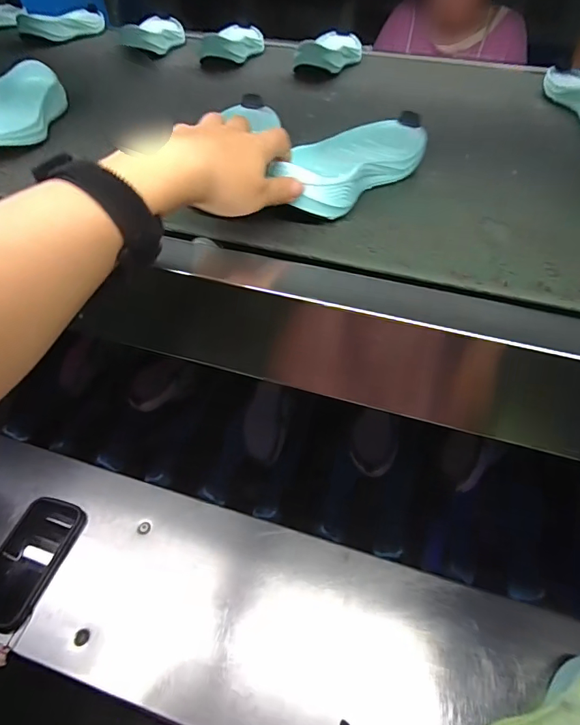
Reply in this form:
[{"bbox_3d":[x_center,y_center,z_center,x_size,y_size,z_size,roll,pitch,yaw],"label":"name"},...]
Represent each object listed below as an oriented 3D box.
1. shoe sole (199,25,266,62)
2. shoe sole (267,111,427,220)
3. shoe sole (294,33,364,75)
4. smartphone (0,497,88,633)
[{"bbox_3d":[-0.097,-0.583,0.780,0.083,0.042,0.219,7,47,6],"label":"shoe sole"},{"bbox_3d":[0.063,-0.200,0.418,0.088,0.040,0.226,26,49,21],"label":"shoe sole"},{"bbox_3d":[0.078,-0.544,0.749,0.083,0.045,0.204,14,48,12],"label":"shoe sole"},{"bbox_3d":[-0.345,0.256,0.562,0.088,0.025,0.155,12,48,10],"label":"smartphone"}]

